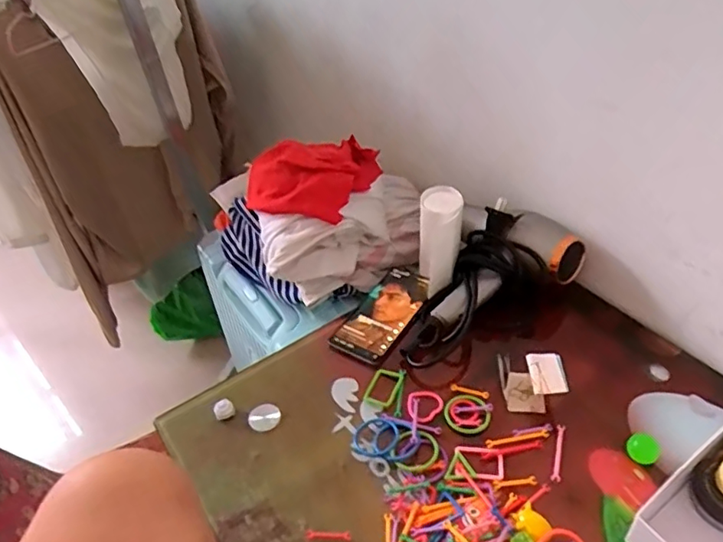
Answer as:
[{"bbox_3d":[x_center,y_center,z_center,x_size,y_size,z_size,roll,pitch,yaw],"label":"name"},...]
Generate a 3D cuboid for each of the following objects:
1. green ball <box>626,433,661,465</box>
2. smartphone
[{"bbox_3d":[0.278,0.177,0.555,0.029,0.026,0.026,26,50,32],"label":"green ball"},{"bbox_3d":[0.032,0.052,0.726,0.078,0.015,0.167,21,48,28],"label":"smartphone"}]

